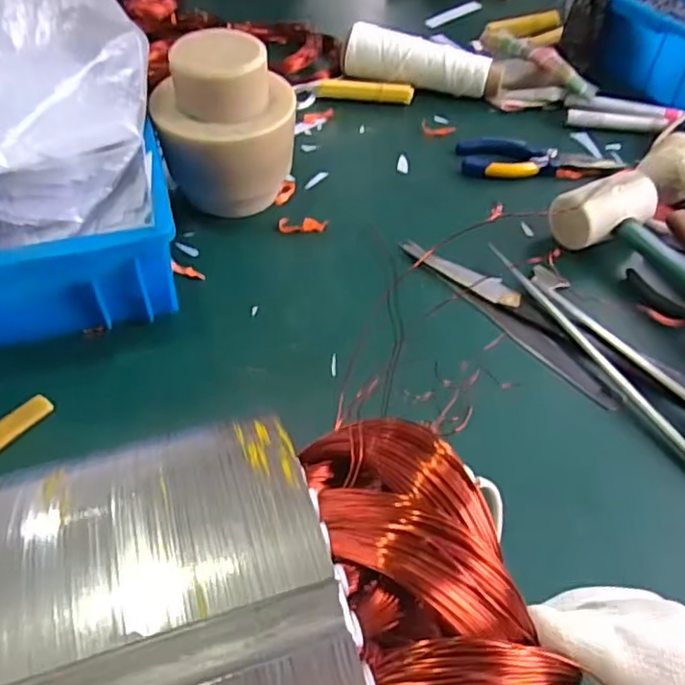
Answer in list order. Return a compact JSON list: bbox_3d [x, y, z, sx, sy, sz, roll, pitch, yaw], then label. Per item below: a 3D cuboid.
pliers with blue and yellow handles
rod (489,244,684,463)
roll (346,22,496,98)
[{"bbox_3d":[0.186,-0.170,0.593,0.151,0.016,0.044,6,49,3],"label":"pliers with blue and yellow handles"},{"bbox_3d":[0.193,0.030,0.426,0.016,0.009,0.290,-20,53,-18],"label":"rod"},{"bbox_3d":[0.077,-0.293,0.670,0.155,0.054,0.041,18,51,13],"label":"roll"}]

